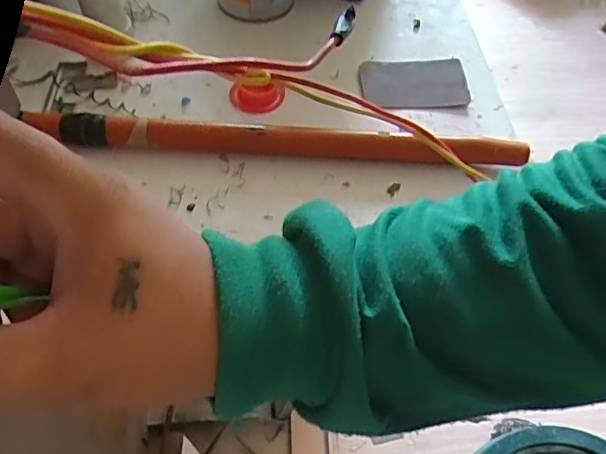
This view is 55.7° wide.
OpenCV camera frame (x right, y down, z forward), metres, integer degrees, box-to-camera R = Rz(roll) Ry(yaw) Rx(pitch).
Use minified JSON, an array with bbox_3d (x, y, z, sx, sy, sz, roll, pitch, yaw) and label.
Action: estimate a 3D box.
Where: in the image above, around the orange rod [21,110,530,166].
[{"bbox_3d":[-0.014,-0.065,0.415,0.341,0.028,0.024,4,56,-2],"label":"orange rod"}]

